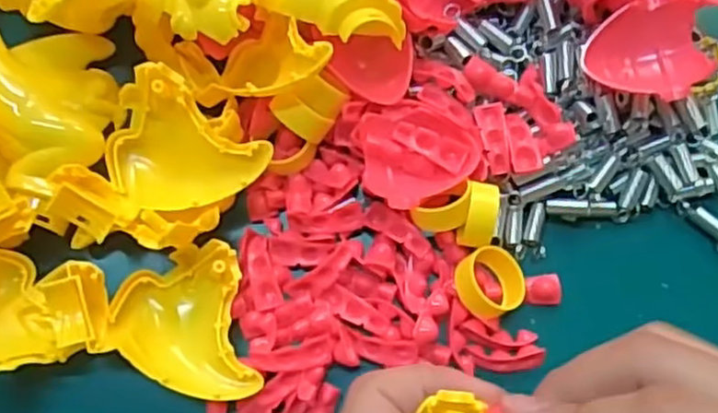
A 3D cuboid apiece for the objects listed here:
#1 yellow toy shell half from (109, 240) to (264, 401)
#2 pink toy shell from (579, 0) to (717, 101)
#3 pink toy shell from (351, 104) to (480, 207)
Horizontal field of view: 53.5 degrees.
[{"bbox_3d":[-0.066,0.045,0.265,0.049,0.014,0.057,-12,76,-4],"label":"yellow toy shell half"},{"bbox_3d":[0.109,-0.058,0.274,0.042,0.024,0.038,-14,76,-4],"label":"pink toy shell"},{"bbox_3d":[0.023,-0.019,0.277,0.045,0.010,0.038,-10,76,-3],"label":"pink toy shell"}]

